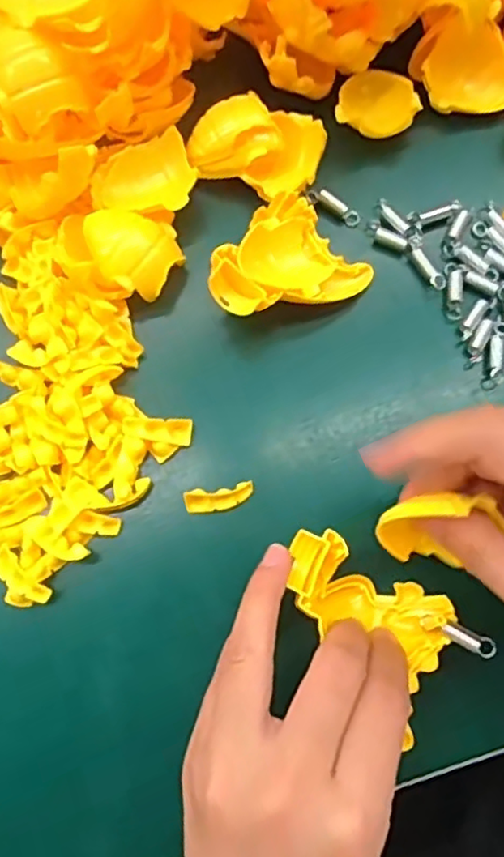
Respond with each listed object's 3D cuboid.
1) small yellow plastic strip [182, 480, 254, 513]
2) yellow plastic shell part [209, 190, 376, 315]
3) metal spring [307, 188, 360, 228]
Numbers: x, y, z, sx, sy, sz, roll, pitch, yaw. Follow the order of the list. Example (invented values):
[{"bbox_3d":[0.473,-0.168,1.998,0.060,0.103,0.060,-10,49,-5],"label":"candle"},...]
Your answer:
[{"bbox_3d":[-0.014,0.029,0.268,0.029,0.006,0.010,-11,75,-2],"label":"small yellow plastic strip"},{"bbox_3d":[0.014,-0.071,0.278,0.055,0.032,0.065,43,80,11],"label":"yellow plastic shell part"},{"bbox_3d":[0.039,-0.106,0.301,0.027,0.009,0.007,31,78,9],"label":"metal spring"}]

